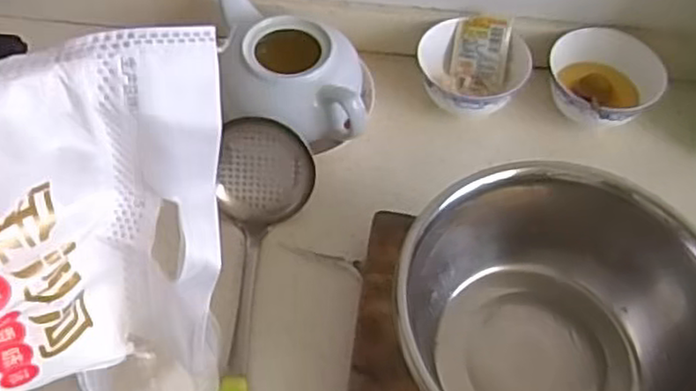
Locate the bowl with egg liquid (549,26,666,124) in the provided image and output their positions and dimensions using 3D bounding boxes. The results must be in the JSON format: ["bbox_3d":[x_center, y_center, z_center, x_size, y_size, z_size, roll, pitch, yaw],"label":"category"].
[{"bbox_3d":[0.264,-0.118,0.714,0.111,0.052,0.119,1,56,-1],"label":"bowl with egg liquid"}]

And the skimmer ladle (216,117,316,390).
[{"bbox_3d":[-0.082,0.095,0.555,0.098,0.075,0.336,2,56,-1],"label":"skimmer ladle"}]

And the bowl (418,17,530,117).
[{"bbox_3d":[0.126,-0.128,0.712,0.107,0.058,0.107,1,56,-1],"label":"bowl"}]

